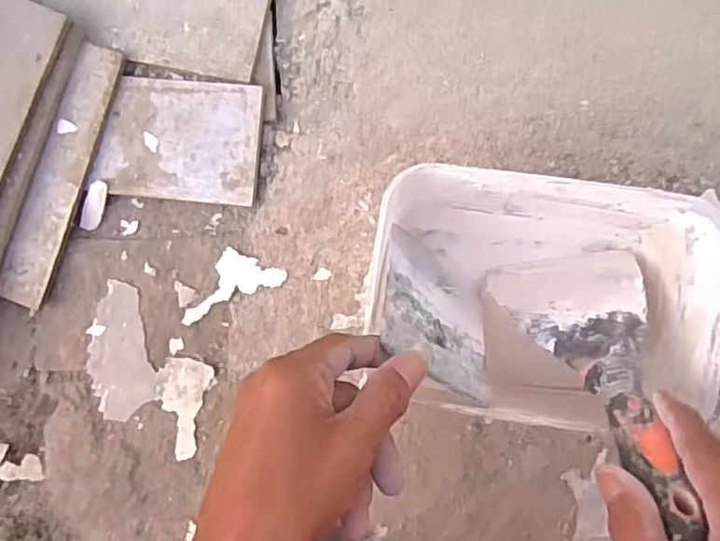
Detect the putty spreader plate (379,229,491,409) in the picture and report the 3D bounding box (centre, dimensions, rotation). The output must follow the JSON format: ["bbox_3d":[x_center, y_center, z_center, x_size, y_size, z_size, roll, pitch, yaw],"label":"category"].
[{"bbox_3d":[0.047,0.025,0.389,0.078,0.104,0.004,33,126,-19],"label":"putty spreader plate"}]

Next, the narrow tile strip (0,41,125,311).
[{"bbox_3d":[-0.218,-0.068,0.472,0.034,0.007,0.194,21,94,-1],"label":"narrow tile strip"}]

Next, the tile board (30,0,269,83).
[{"bbox_3d":[-0.164,-0.199,0.475,0.192,0.006,0.088,13,87,4],"label":"tile board"}]

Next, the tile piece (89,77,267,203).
[{"bbox_3d":[-0.131,-0.095,0.472,0.117,0.014,0.084,6,86,4],"label":"tile piece"}]

